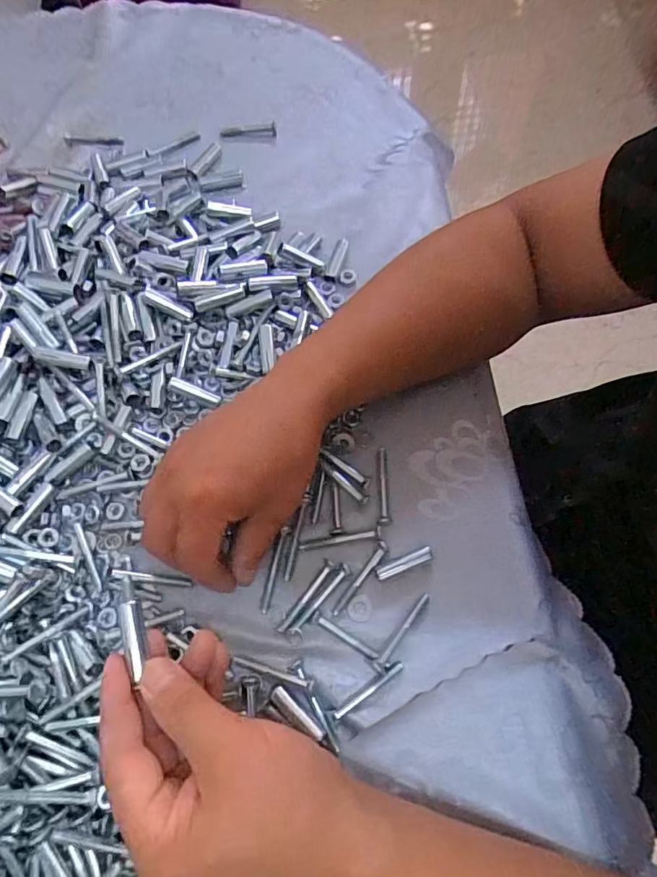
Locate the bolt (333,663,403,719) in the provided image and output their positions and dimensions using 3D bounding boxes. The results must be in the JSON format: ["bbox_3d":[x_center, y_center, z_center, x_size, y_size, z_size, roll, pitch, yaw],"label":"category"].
[{"bbox_3d":[0.024,0.152,0.314,0.049,0.004,0.006,-34,72,-9],"label":"bolt"}]

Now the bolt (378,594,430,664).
[{"bbox_3d":[0.048,0.120,0.327,0.007,0.004,0.051,33,75,13],"label":"bolt"}]

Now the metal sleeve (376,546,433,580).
[{"bbox_3d":[0.050,0.082,0.342,0.039,0.005,0.009,-21,70,-5],"label":"metal sleeve"}]

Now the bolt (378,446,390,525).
[{"bbox_3d":[0.038,0.032,0.360,0.007,0.007,0.056,0,70,3],"label":"bolt"}]

